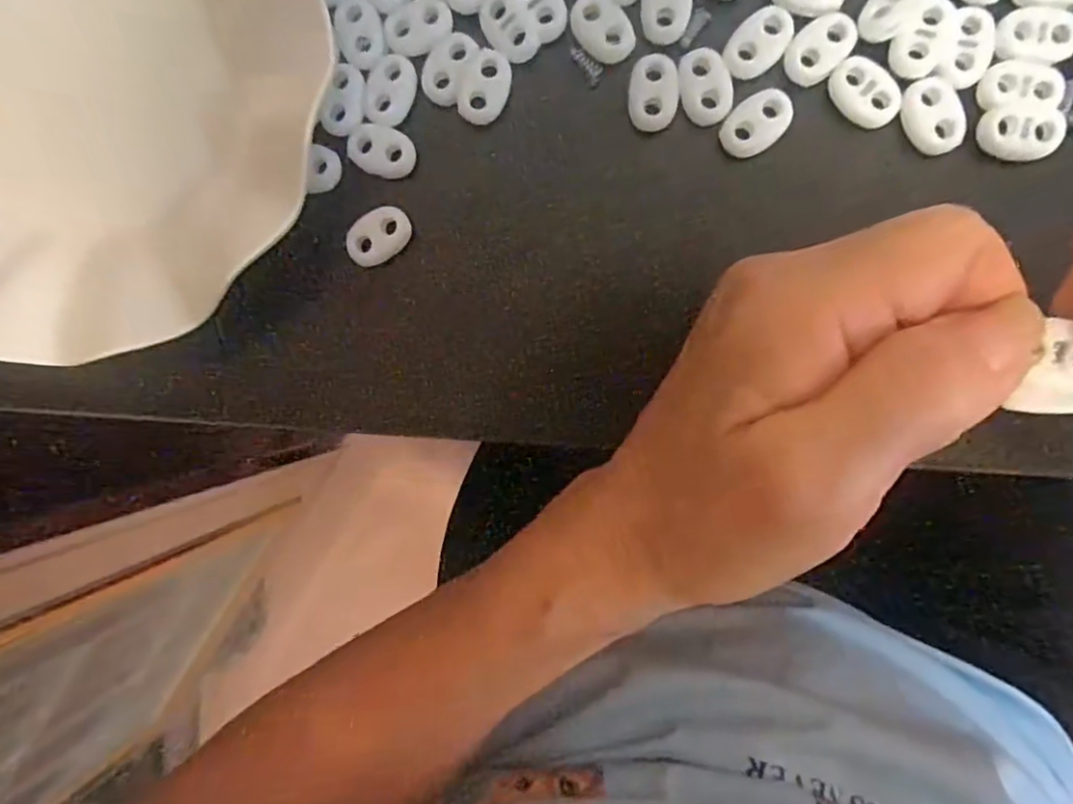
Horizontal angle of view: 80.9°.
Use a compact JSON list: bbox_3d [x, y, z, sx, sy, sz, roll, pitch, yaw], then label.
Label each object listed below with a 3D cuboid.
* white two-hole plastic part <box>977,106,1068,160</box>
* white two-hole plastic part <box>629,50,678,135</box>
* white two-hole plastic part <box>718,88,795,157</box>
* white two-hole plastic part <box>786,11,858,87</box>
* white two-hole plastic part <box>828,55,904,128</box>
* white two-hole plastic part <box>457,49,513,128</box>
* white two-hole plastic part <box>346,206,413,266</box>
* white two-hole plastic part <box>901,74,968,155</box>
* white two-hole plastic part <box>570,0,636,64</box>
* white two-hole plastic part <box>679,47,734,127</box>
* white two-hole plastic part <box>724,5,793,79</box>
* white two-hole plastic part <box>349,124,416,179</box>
[{"bbox_3d":[0.141,-0.078,0.183,0.022,0.004,0.014,5,94,6],"label":"white two-hole plastic part"},{"bbox_3d":[0.036,-0.096,0.194,0.015,0.004,0.021,-4,93,6],"label":"white two-hole plastic part"},{"bbox_3d":[0.067,-0.085,0.190,0.022,0.004,0.015,-36,89,7],"label":"white two-hole plastic part"},{"bbox_3d":[0.085,-0.107,0.189,0.015,0.004,0.022,44,97,2],"label":"white two-hole plastic part"},{"bbox_3d":[0.098,-0.093,0.189,0.014,0.004,0.022,-40,88,7],"label":"white two-hole plastic part"},{"bbox_3d":[-0.016,-0.099,0.199,0.014,0.004,0.022,29,96,4],"label":"white two-hole plastic part"},{"bbox_3d":[-0.051,-0.054,0.205,0.022,0.005,0.015,-34,89,7],"label":"white two-hole plastic part"},{"bbox_3d":[0.118,-0.085,0.187,0.015,0.004,0.022,-19,91,7],"label":"white two-hole plastic part"},{"bbox_3d":[0.020,-0.116,0.196,0.015,0.004,0.022,-39,89,7],"label":"white two-hole plastic part"},{"bbox_3d":[0.052,-0.097,0.192,0.015,0.004,0.021,-15,91,7],"label":"white two-hole plastic part"},{"bbox_3d":[0.067,-0.109,0.189,0.015,0.004,0.023,38,96,3],"label":"white two-hole plastic part"},{"bbox_3d":[-0.050,-0.081,0.203,0.021,0.004,0.015,19,95,5],"label":"white two-hole plastic part"}]

